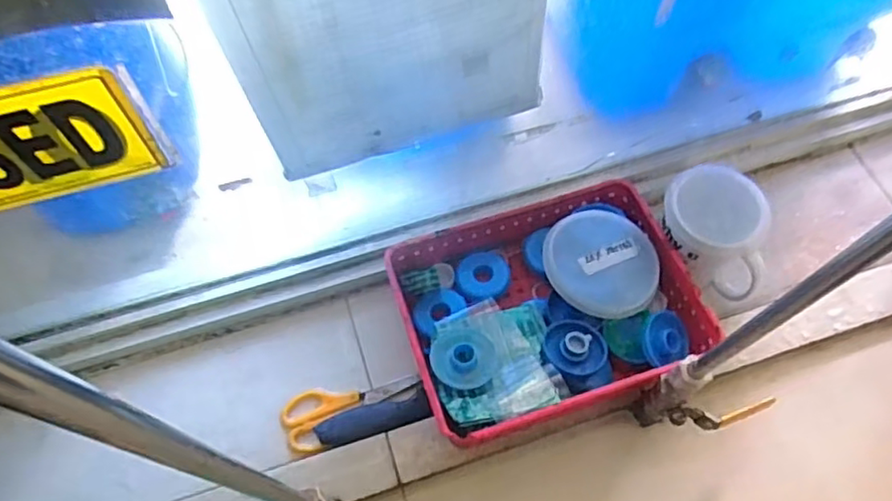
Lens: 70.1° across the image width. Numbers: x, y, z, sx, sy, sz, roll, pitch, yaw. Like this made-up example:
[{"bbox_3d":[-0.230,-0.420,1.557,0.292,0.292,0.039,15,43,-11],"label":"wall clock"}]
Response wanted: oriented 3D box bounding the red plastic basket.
[{"bbox_3d":[0.094,0.054,0.602,0.264,0.061,0.216,-17,67,-9],"label":"red plastic basket"}]

